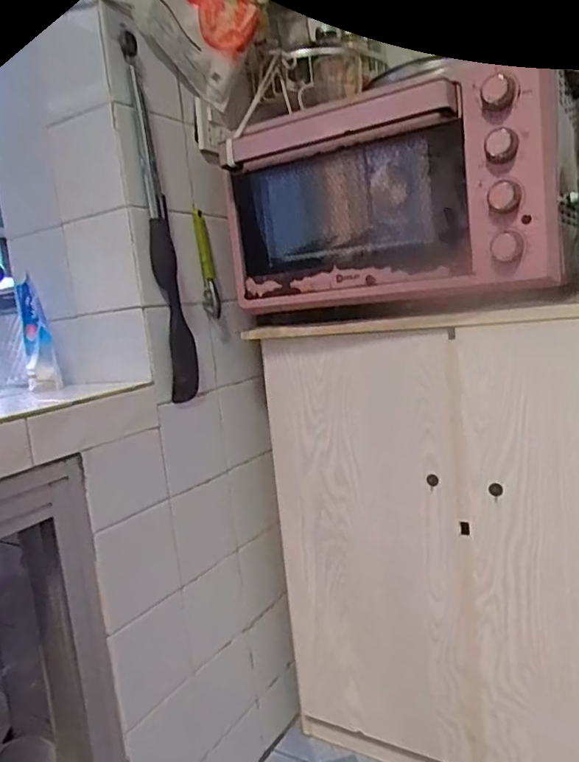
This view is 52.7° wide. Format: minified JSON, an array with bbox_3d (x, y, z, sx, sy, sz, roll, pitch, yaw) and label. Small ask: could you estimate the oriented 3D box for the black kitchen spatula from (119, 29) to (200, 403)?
[{"bbox_3d":[-0.201,-0.246,0.917,0.032,0.549,0.052,-5,7,12],"label":"black kitchen spatula"}]

